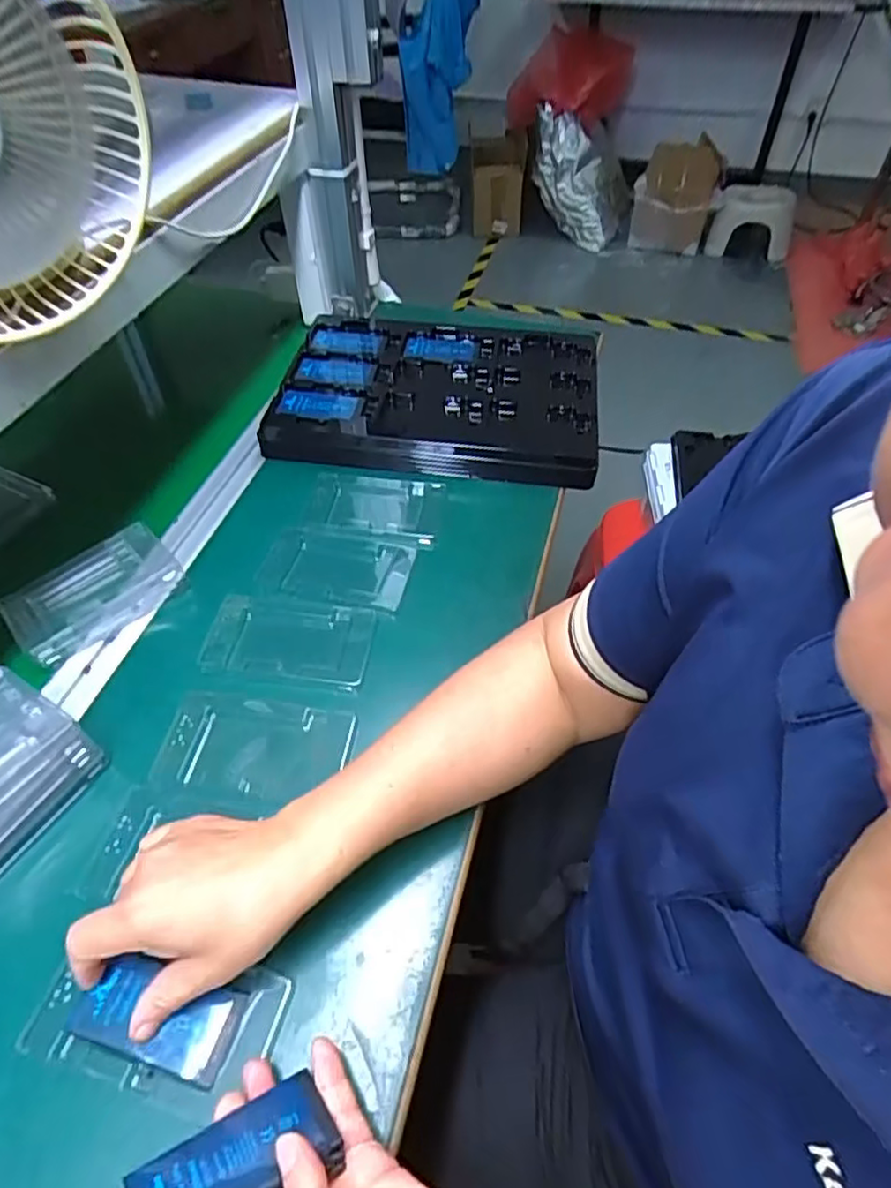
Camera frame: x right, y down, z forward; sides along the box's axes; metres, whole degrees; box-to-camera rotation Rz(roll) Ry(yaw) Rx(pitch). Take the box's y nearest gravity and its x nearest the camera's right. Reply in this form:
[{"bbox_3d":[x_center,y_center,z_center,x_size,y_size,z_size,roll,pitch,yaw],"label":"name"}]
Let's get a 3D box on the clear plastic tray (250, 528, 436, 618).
[{"bbox_3d":[-0.091,-0.026,0.567,0.135,0.014,0.089,11,51,4],"label":"clear plastic tray"}]

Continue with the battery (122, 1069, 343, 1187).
[{"bbox_3d":[-0.095,0.252,0.291,0.083,0.007,0.045,-13,17,-34],"label":"battery"}]

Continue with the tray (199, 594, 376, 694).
[{"bbox_3d":[-0.124,0.036,0.515,0.126,0.009,0.077,8,51,2],"label":"tray"}]

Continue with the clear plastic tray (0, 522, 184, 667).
[{"bbox_3d":[-0.287,-0.005,0.527,0.126,0.026,0.079,-32,60,-27],"label":"clear plastic tray"}]

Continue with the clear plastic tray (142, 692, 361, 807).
[{"bbox_3d":[-0.133,0.109,0.458,0.127,0.013,0.075,6,51,0],"label":"clear plastic tray"}]

